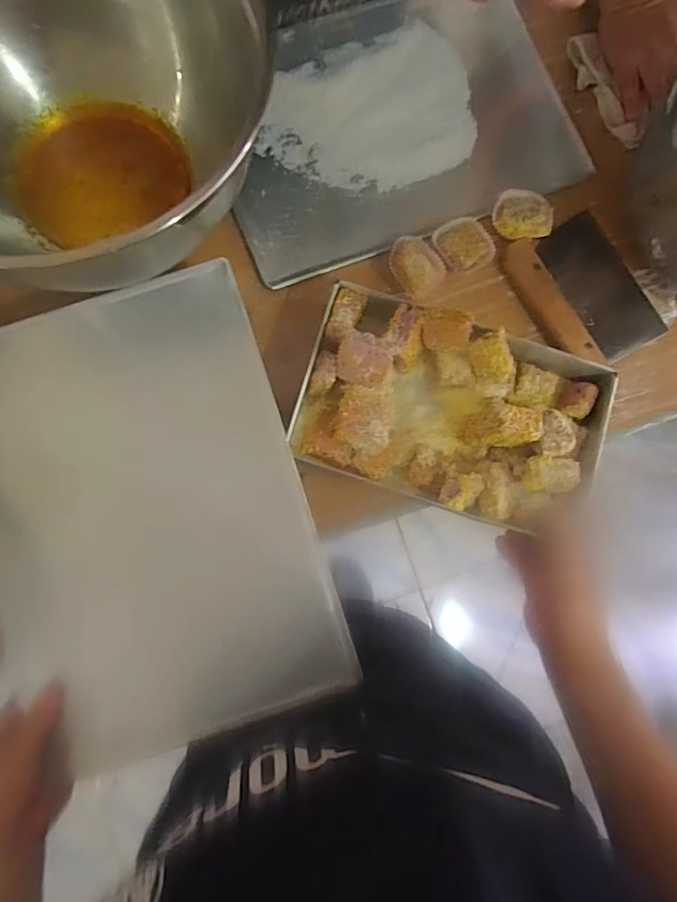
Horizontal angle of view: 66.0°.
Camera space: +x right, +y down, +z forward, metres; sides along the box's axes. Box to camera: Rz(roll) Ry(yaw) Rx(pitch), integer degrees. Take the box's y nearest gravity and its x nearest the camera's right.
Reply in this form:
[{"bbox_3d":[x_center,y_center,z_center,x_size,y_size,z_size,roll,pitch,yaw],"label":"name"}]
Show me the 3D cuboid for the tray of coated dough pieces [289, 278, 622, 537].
[{"bbox_3d":[0.101,-0.036,0.458,0.258,0.064,0.165,20,83,-2],"label":"tray of coated dough pieces"}]

